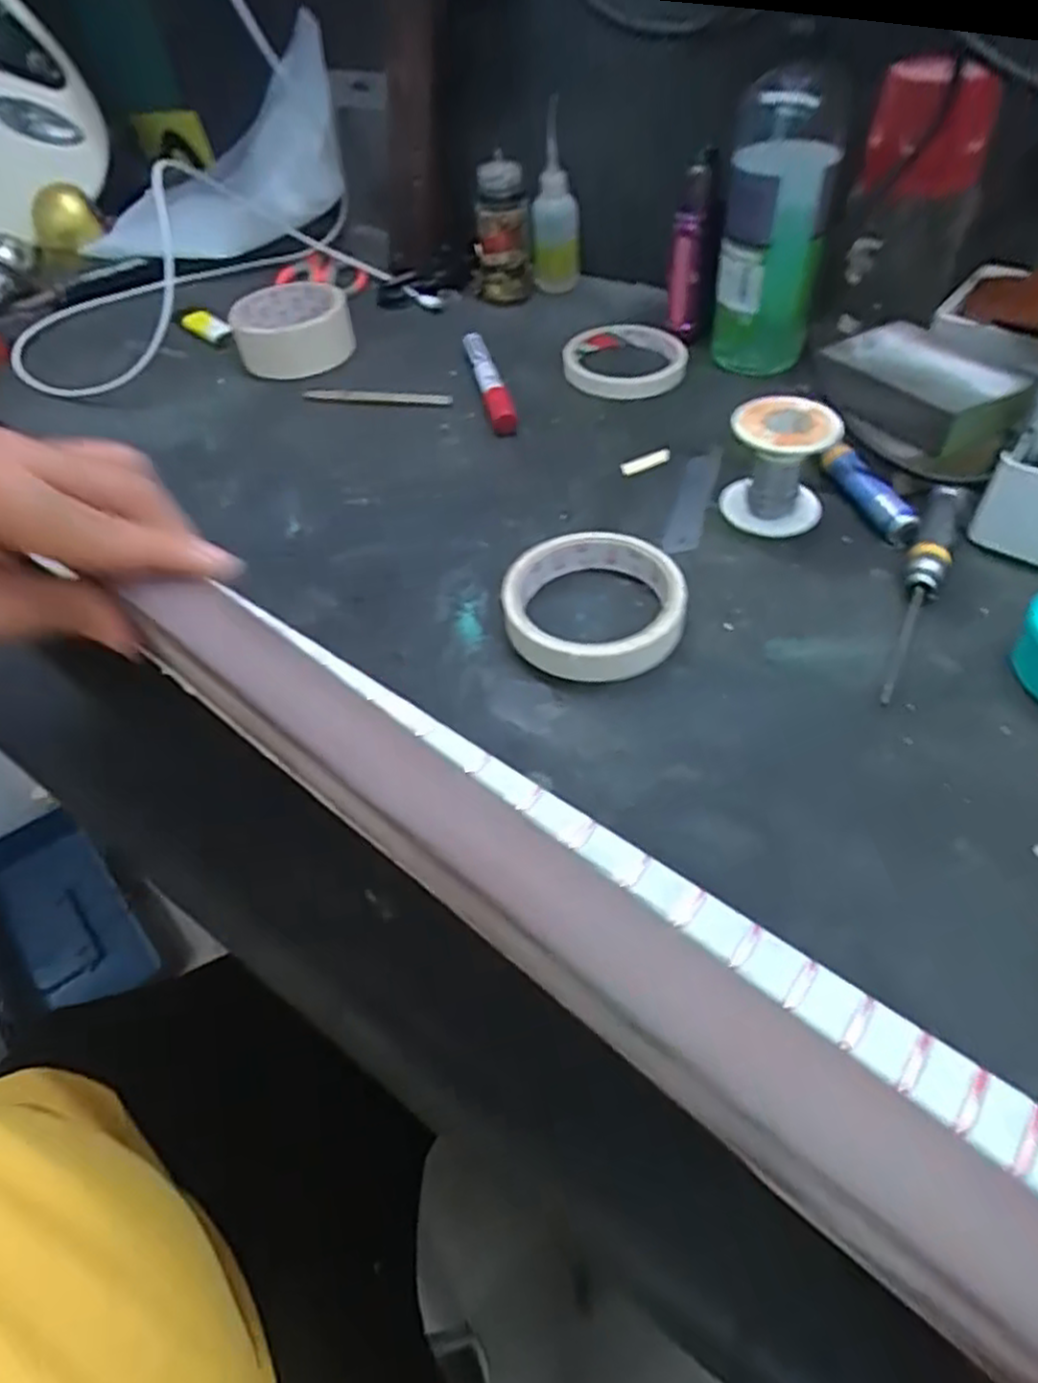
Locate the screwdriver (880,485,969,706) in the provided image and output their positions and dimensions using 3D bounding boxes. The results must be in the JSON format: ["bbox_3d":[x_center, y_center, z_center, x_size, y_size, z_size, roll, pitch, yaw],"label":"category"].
[{"bbox_3d":[0.198,-0.052,0.370,0.019,0.021,0.151,22,54,22],"label":"screwdriver"}]

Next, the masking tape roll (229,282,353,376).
[{"bbox_3d":[-0.186,-0.300,0.606,0.090,0.042,0.093,-17,50,-10],"label":"masking tape roll"}]

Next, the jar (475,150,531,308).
[{"bbox_3d":[-0.016,-0.381,0.624,0.048,0.099,0.048,-6,49,0],"label":"jar"}]

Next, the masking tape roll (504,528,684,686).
[{"bbox_3d":[0.038,-0.045,0.380,0.089,0.020,0.089,-2,49,3],"label":"masking tape roll"}]

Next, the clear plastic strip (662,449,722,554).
[{"bbox_3d":[0.105,-0.117,0.447,0.019,0.004,0.104,11,51,14],"label":"clear plastic strip"}]

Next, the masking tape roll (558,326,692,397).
[{"bbox_3d":[0.080,-0.247,0.556,0.087,0.015,0.083,-2,49,3],"label":"masking tape roll"}]

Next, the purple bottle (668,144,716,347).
[{"bbox_3d":[0.123,-0.317,0.541,0.025,0.117,0.027,5,50,9],"label":"purple bottle"}]

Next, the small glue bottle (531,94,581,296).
[{"bbox_3d":[0.030,-0.395,0.614,0.036,0.130,0.032,5,50,9],"label":"small glue bottle"}]

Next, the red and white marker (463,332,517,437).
[{"bbox_3d":[-0.022,-0.223,0.538,0.017,0.022,0.117,-13,49,-6],"label":"red and white marker"}]

